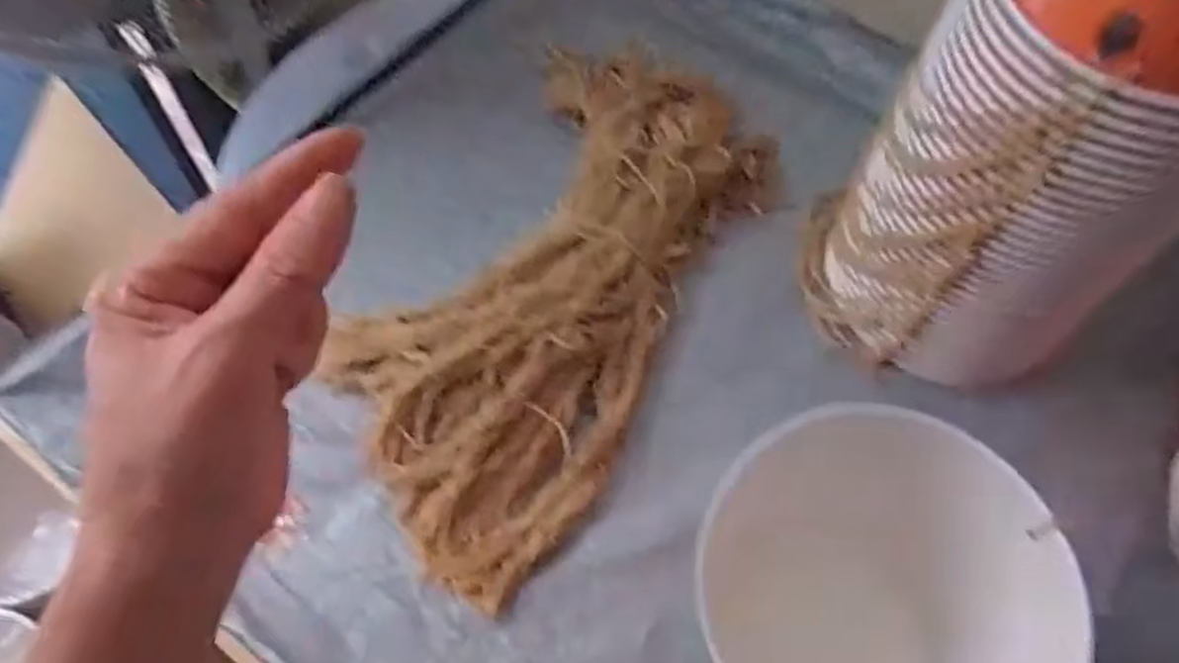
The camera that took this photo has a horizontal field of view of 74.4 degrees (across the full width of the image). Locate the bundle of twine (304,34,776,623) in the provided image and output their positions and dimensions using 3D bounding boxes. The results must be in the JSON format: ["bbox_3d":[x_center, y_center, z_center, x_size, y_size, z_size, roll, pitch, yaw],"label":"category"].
[{"bbox_3d":[-0.024,-0.046,0.542,0.210,0.036,0.424,28,65,14],"label":"bundle of twine"}]

